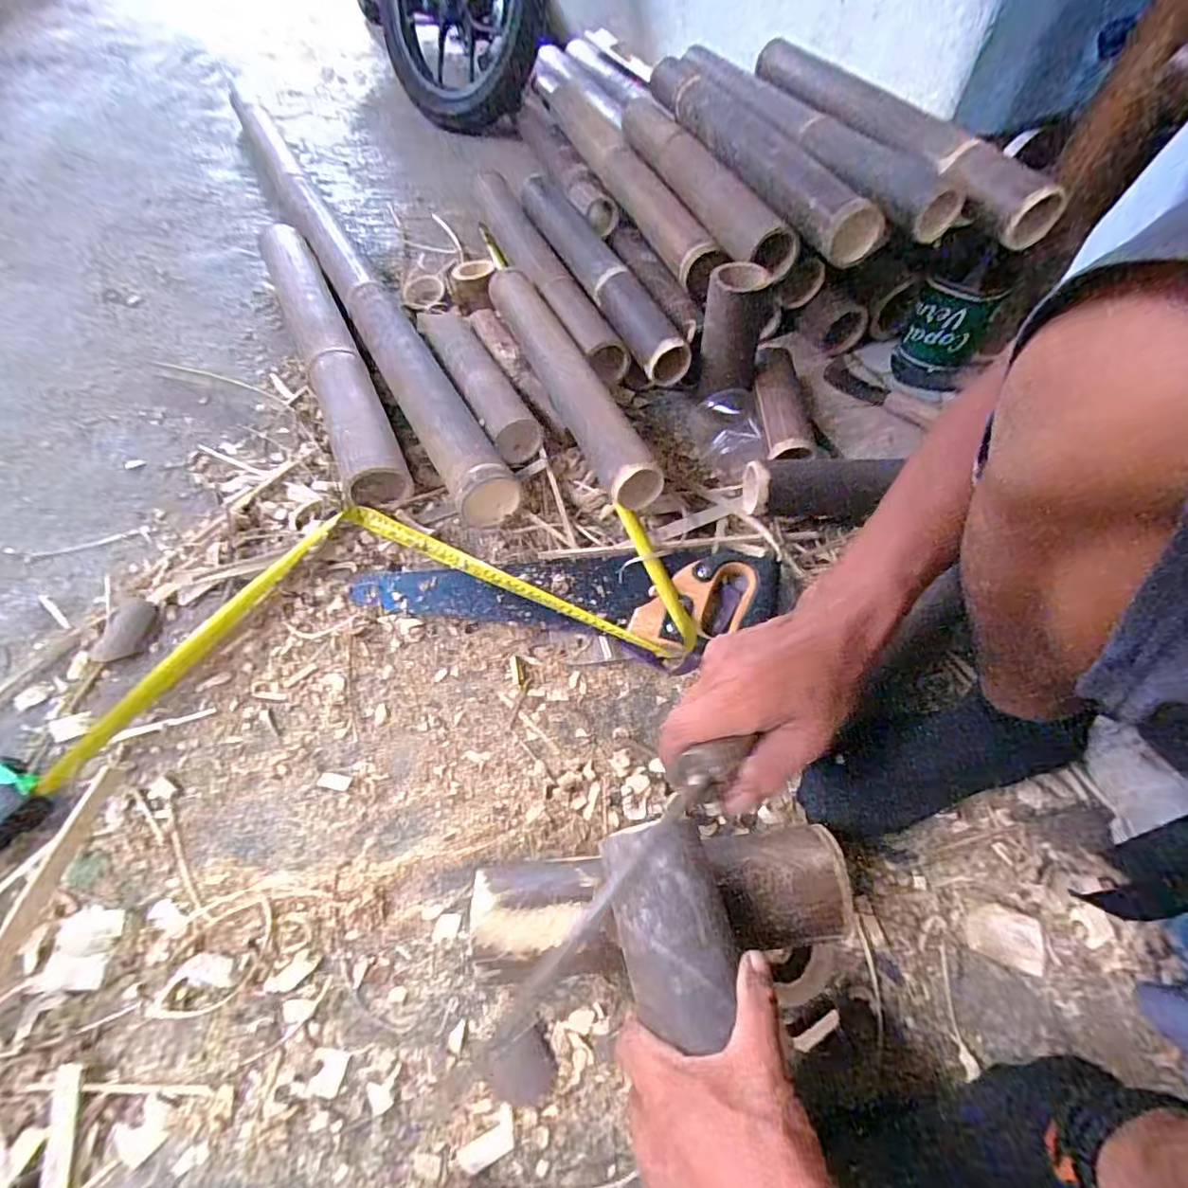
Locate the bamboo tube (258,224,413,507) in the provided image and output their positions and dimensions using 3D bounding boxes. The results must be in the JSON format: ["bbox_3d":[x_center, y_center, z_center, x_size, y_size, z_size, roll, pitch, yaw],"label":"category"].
[{"bbox_3d":[-0.400,-0.371,0.826,0.081,0.089,0.642,-22,61,-15],"label":"bamboo tube"}]

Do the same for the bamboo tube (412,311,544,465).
[{"bbox_3d":[-0.175,-0.317,0.796,0.070,0.065,0.344,-25,61,-16],"label":"bamboo tube"}]

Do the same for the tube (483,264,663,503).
[{"bbox_3d":[-0.044,-0.300,0.728,0.066,0.065,0.500,-19,58,-14],"label":"tube"}]

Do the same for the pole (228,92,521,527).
[{"bbox_3d":[-0.416,-0.559,0.950,0.084,0.084,1.311,-25,61,-16],"label":"pole"}]

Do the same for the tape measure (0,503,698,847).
[{"bbox_3d":[-0.267,0.019,0.584,0.681,0.060,0.307,-15,59,-10],"label":"tape measure"}]

